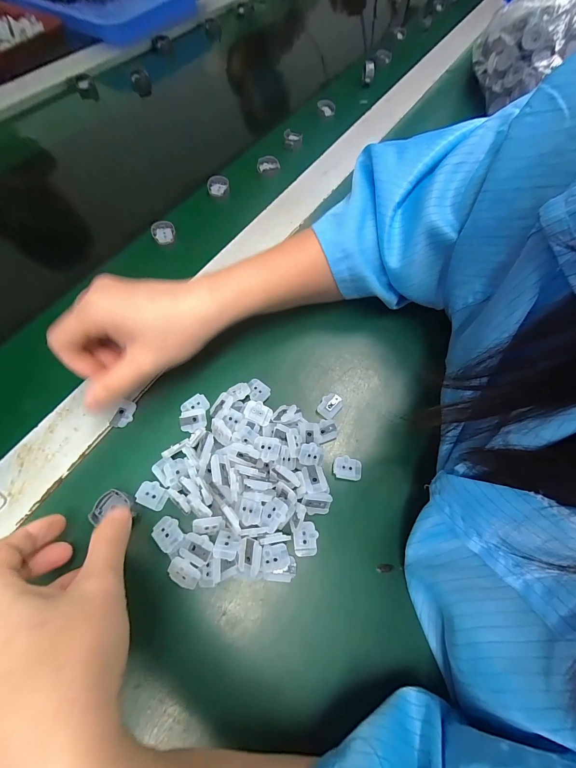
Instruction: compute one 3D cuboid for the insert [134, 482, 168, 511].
[{"bbox_3d":[-0.098,0.081,0.224,0.021,0.006,0.017,23,65,9],"label":"insert"}]

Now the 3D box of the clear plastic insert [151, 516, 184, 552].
[{"bbox_3d":[-0.083,0.103,0.213,0.021,0.004,0.017,40,69,16],"label":"clear plastic insert"}]

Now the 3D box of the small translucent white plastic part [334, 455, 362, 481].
[{"bbox_3d":[0.046,0.065,0.239,0.022,0.004,0.017,8,64,2],"label":"small translucent white plastic part"}]

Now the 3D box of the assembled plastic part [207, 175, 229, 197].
[{"bbox_3d":[-0.088,-0.250,0.389,0.027,0.011,0.027,-5,64,-5],"label":"assembled plastic part"}]

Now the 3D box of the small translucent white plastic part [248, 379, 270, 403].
[{"bbox_3d":[-0.026,0.005,0.262,0.022,0.004,0.017,41,69,17],"label":"small translucent white plastic part"}]

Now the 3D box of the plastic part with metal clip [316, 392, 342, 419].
[{"bbox_3d":[0.036,0.018,0.260,0.017,0.004,0.023,41,69,17],"label":"plastic part with metal clip"}]

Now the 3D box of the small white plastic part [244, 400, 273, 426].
[{"bbox_3d":[-0.023,0.022,0.242,0.021,0.004,0.016,25,64,-10],"label":"small white plastic part"}]

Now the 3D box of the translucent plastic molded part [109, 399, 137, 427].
[{"bbox_3d":[-0.132,0.024,0.248,0.013,0.006,0.023,22,65,9],"label":"translucent plastic molded part"}]

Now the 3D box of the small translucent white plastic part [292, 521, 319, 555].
[{"bbox_3d":[0.012,0.108,0.216,0.017,0.004,0.021,5,63,0],"label":"small translucent white plastic part"}]

